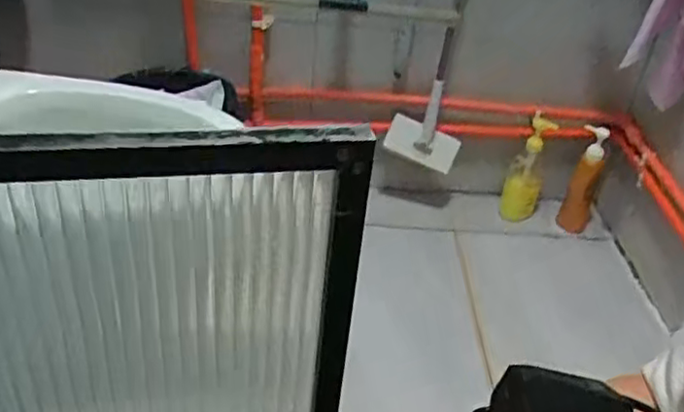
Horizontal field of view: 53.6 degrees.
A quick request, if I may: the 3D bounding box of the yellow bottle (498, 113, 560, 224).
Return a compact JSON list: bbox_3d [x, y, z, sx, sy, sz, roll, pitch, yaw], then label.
[{"bbox_3d":[0.435,-0.081,1.579,0.080,0.245,0.102,18,37,15],"label":"yellow bottle"}]

